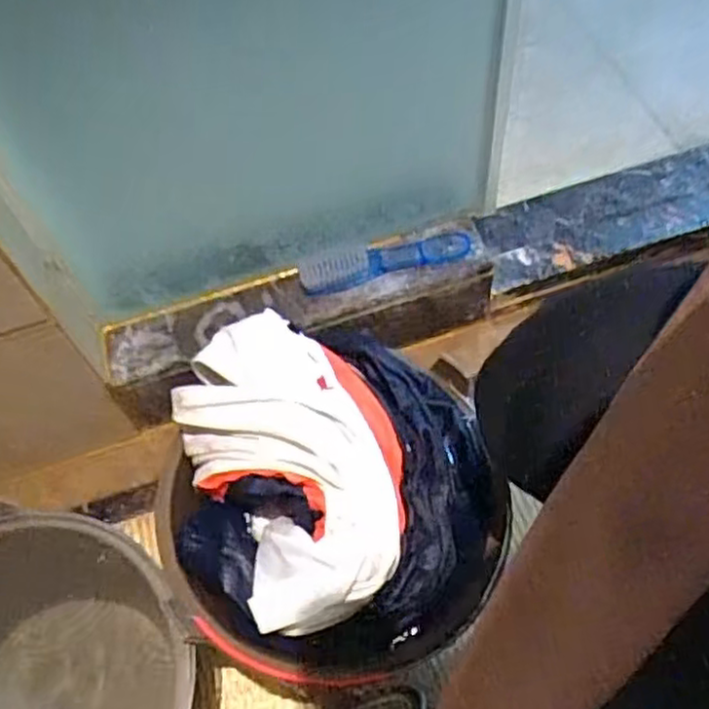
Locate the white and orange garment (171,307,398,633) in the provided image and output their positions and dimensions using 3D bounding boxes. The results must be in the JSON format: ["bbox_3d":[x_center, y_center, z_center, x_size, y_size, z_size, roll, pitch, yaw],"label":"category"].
[{"bbox_3d":[-0.050,0.076,0.562,0.150,0.067,0.246,-27,62,-12],"label":"white and orange garment"}]

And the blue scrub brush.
[{"bbox_3d":[0.032,-0.108,0.790,0.184,0.023,0.049,-16,60,-6],"label":"blue scrub brush"}]

